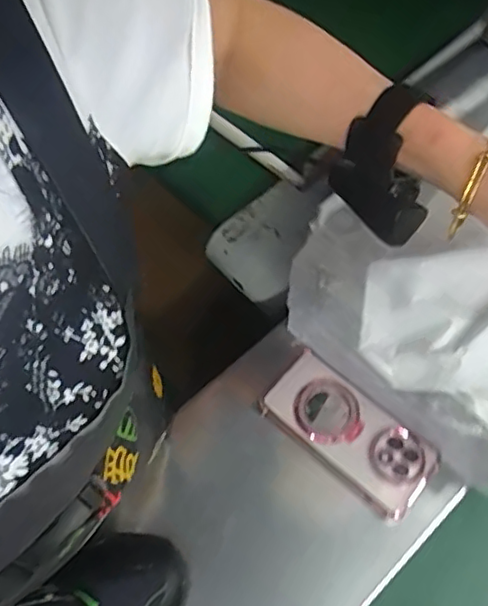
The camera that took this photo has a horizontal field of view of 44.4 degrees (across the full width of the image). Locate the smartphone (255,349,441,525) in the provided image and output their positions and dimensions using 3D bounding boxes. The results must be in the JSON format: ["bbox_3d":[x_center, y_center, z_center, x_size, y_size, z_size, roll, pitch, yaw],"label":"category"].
[{"bbox_3d":[0.098,0.121,0.560,0.162,0.020,0.081,38,67,19],"label":"smartphone"}]

